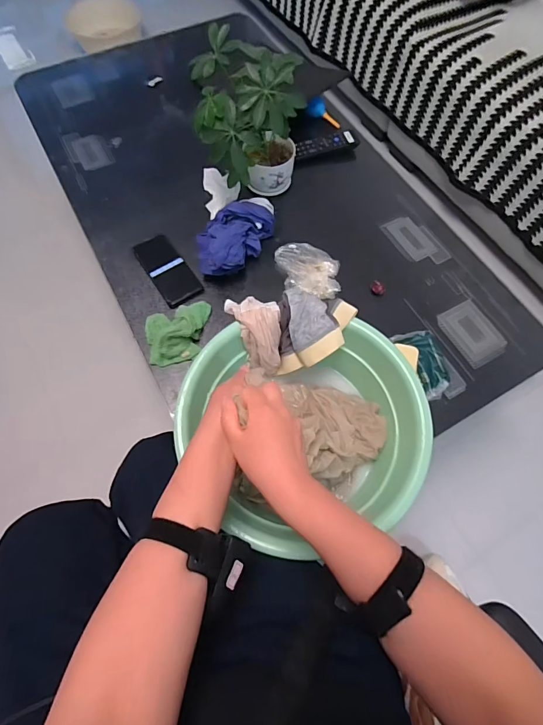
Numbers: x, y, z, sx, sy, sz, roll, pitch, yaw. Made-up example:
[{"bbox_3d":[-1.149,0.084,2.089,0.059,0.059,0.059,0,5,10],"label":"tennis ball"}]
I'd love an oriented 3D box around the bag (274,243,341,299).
[{"bbox_3d":[0.071,-0.182,0.770,0.134,0.027,0.107,13,68,4],"label":"bag"}]

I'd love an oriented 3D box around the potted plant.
[{"bbox_3d":[-0.041,-0.426,0.729,0.182,0.263,0.193,-4,67,-3],"label":"potted plant"}]

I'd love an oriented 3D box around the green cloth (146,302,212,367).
[{"bbox_3d":[-0.169,-0.058,0.705,0.121,0.050,0.107,-12,68,-6],"label":"green cloth"}]

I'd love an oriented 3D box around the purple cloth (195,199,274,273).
[{"bbox_3d":[-0.071,-0.250,0.768,0.106,0.083,0.193,35,71,13],"label":"purple cloth"}]

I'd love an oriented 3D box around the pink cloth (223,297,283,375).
[{"bbox_3d":[-0.022,-0.051,0.621,0.077,0.092,0.119,-18,69,-8],"label":"pink cloth"}]

